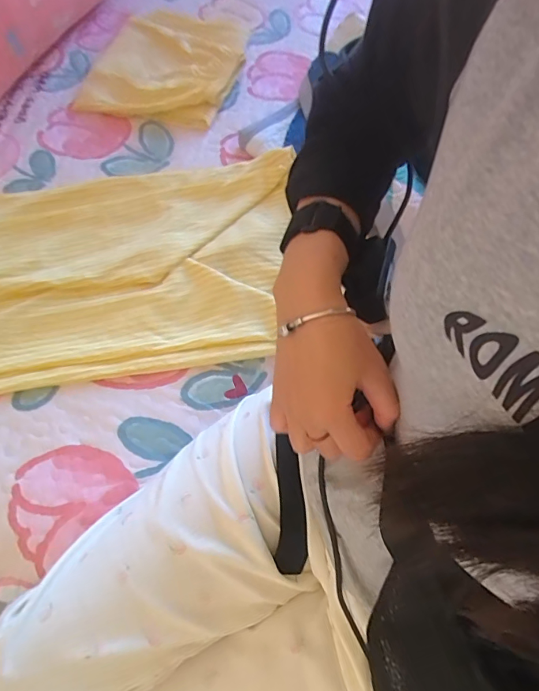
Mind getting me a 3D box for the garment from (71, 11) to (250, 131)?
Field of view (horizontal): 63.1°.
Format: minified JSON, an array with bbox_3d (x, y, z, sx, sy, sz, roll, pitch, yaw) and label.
[{"bbox_3d":[-0.190,-0.551,0.838,0.267,0.062,0.319,9,64,4],"label":"garment"}]

